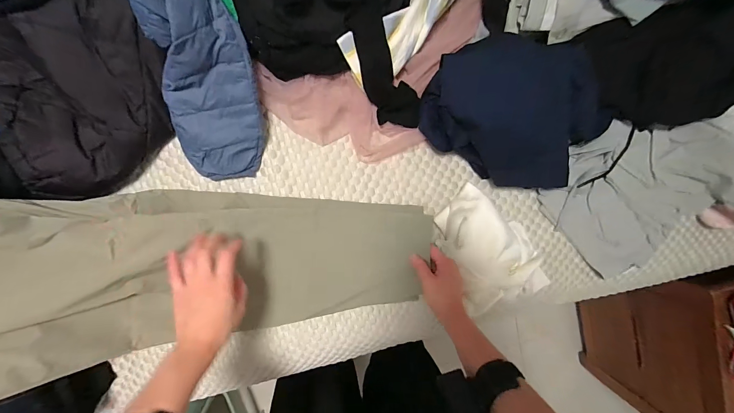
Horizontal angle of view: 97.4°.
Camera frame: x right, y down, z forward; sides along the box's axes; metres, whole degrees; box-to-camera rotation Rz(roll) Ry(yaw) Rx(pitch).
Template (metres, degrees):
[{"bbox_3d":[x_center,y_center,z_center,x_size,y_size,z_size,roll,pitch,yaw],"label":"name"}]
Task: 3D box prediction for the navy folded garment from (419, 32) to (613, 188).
[{"bbox_3d":[0.242,-0.156,0.529,0.298,0.072,0.224,10,94,-6],"label":"navy folded garment"}]

